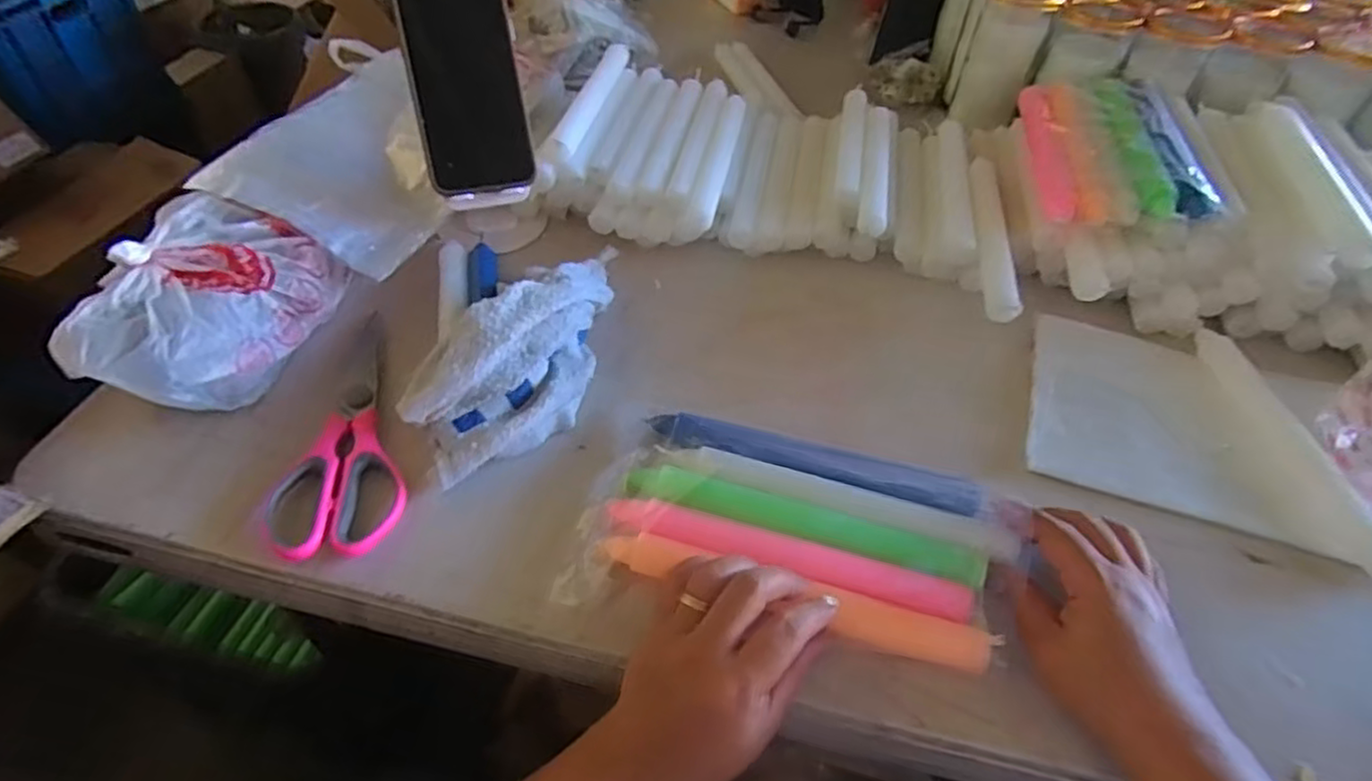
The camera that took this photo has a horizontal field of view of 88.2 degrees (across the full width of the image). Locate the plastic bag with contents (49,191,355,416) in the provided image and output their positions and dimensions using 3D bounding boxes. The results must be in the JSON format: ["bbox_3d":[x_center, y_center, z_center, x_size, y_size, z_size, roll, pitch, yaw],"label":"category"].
[{"bbox_3d":[-0.319,-0.049,0.470,0.110,0.076,0.158,11,49,7],"label":"plastic bag with contents"}]

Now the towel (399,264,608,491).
[{"bbox_3d":[-0.101,-0.028,0.474,0.086,0.058,0.192,33,56,23],"label":"towel"}]

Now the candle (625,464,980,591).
[{"bbox_3d":[0.065,0.074,0.408,0.201,0.021,0.021,15,51,11],"label":"candle"}]

